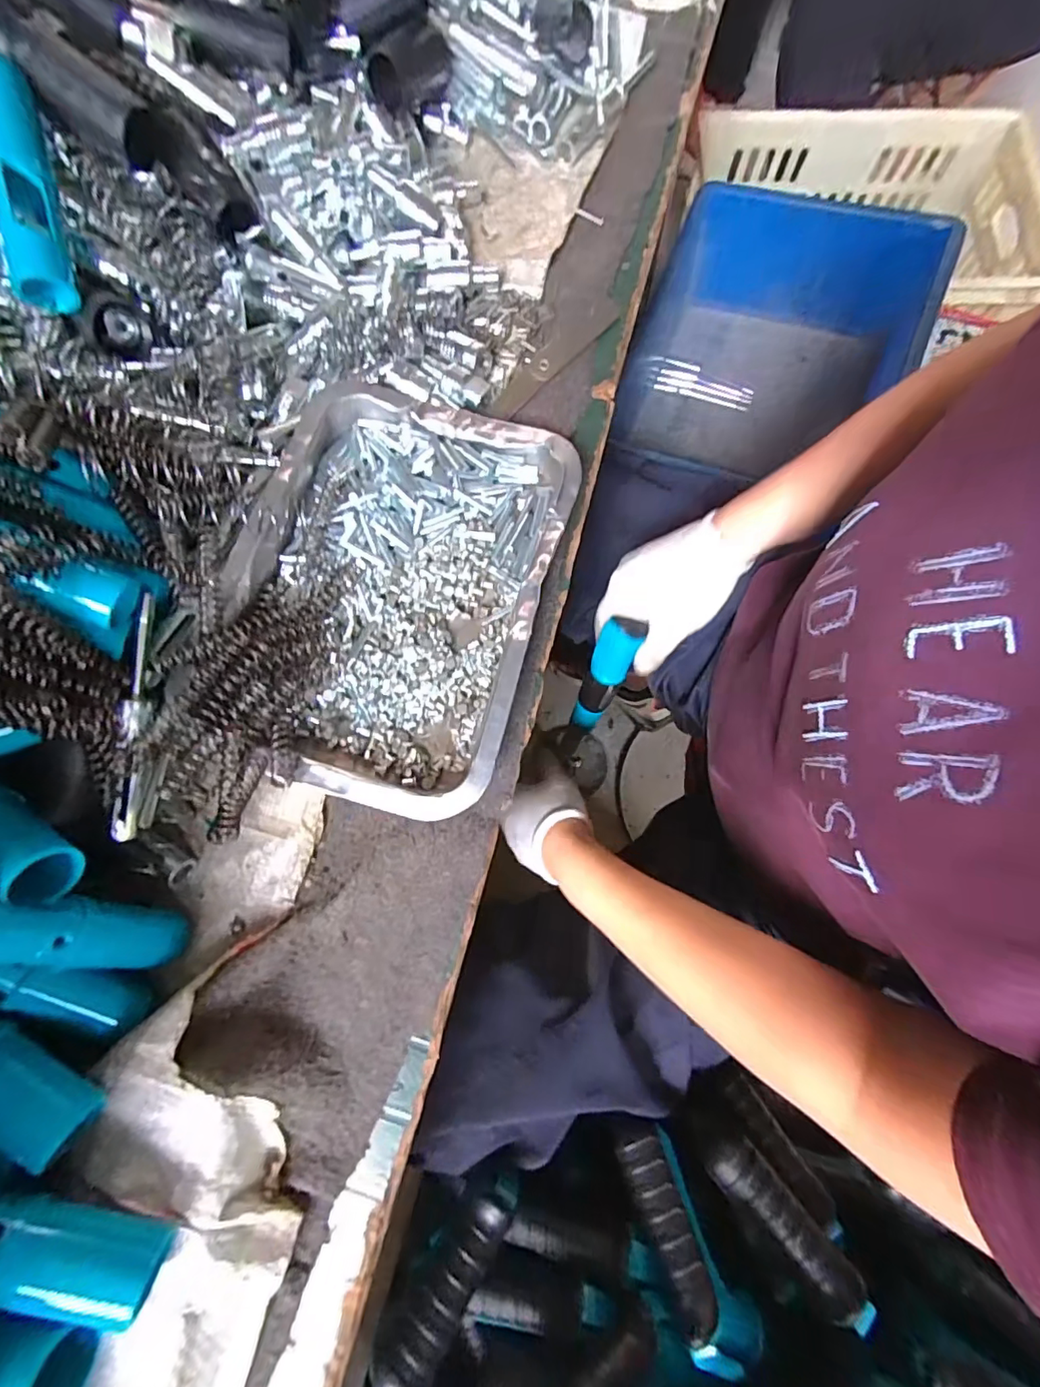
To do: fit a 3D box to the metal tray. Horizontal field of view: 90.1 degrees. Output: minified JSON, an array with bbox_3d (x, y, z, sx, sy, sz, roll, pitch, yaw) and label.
[{"bbox_3d":[-0.075,-0.068,0.321,0.177,0.031,0.253,15,77,4],"label":"metal tray"}]

